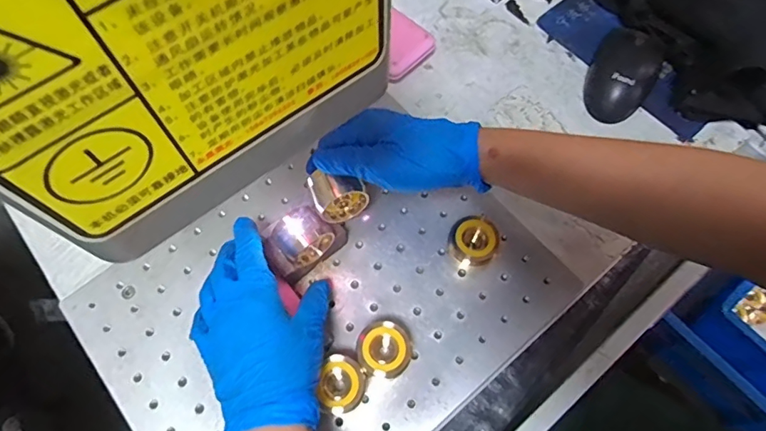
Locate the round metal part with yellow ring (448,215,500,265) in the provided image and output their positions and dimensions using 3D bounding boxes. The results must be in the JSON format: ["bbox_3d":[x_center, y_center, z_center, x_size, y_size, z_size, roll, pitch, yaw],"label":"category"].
[{"bbox_3d":[0.074,0.024,0.414,0.039,0.036,0.036,0,66,0],"label":"round metal part with yellow ring"}]

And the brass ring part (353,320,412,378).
[{"bbox_3d":[0.002,0.099,0.378,0.040,0.035,0.041,0,66,0],"label":"brass ring part"}]

